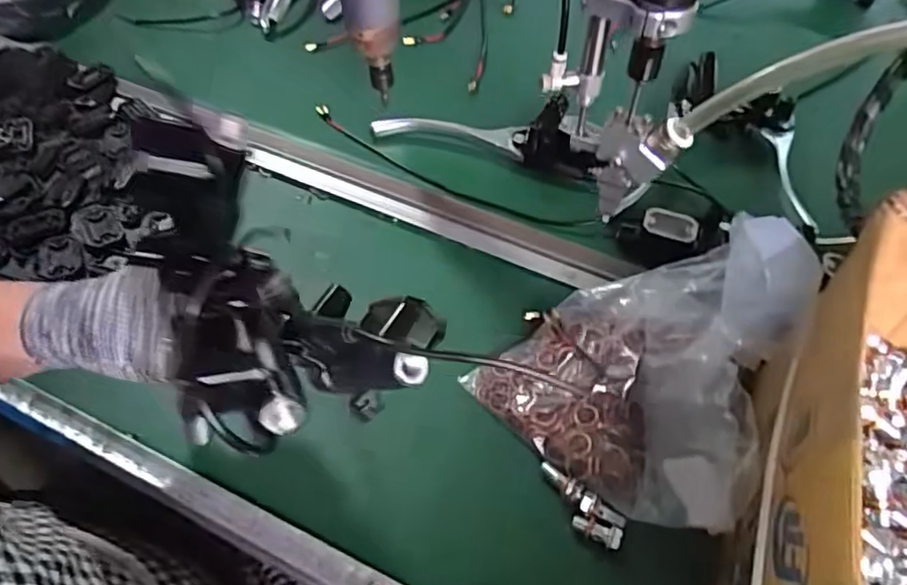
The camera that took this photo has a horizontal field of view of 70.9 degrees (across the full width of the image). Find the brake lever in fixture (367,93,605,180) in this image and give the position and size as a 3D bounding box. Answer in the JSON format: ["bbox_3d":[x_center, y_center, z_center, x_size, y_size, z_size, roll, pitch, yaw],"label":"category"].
[{"bbox_3d":[0.034,-0.153,0.579,0.208,0.038,0.070,16,56,10],"label":"brake lever in fixture"}]

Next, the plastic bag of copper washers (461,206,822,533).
[{"bbox_3d":[0.103,0.037,0.396,0.161,0.097,0.160,22,57,14],"label":"plastic bag of copper washers"}]

